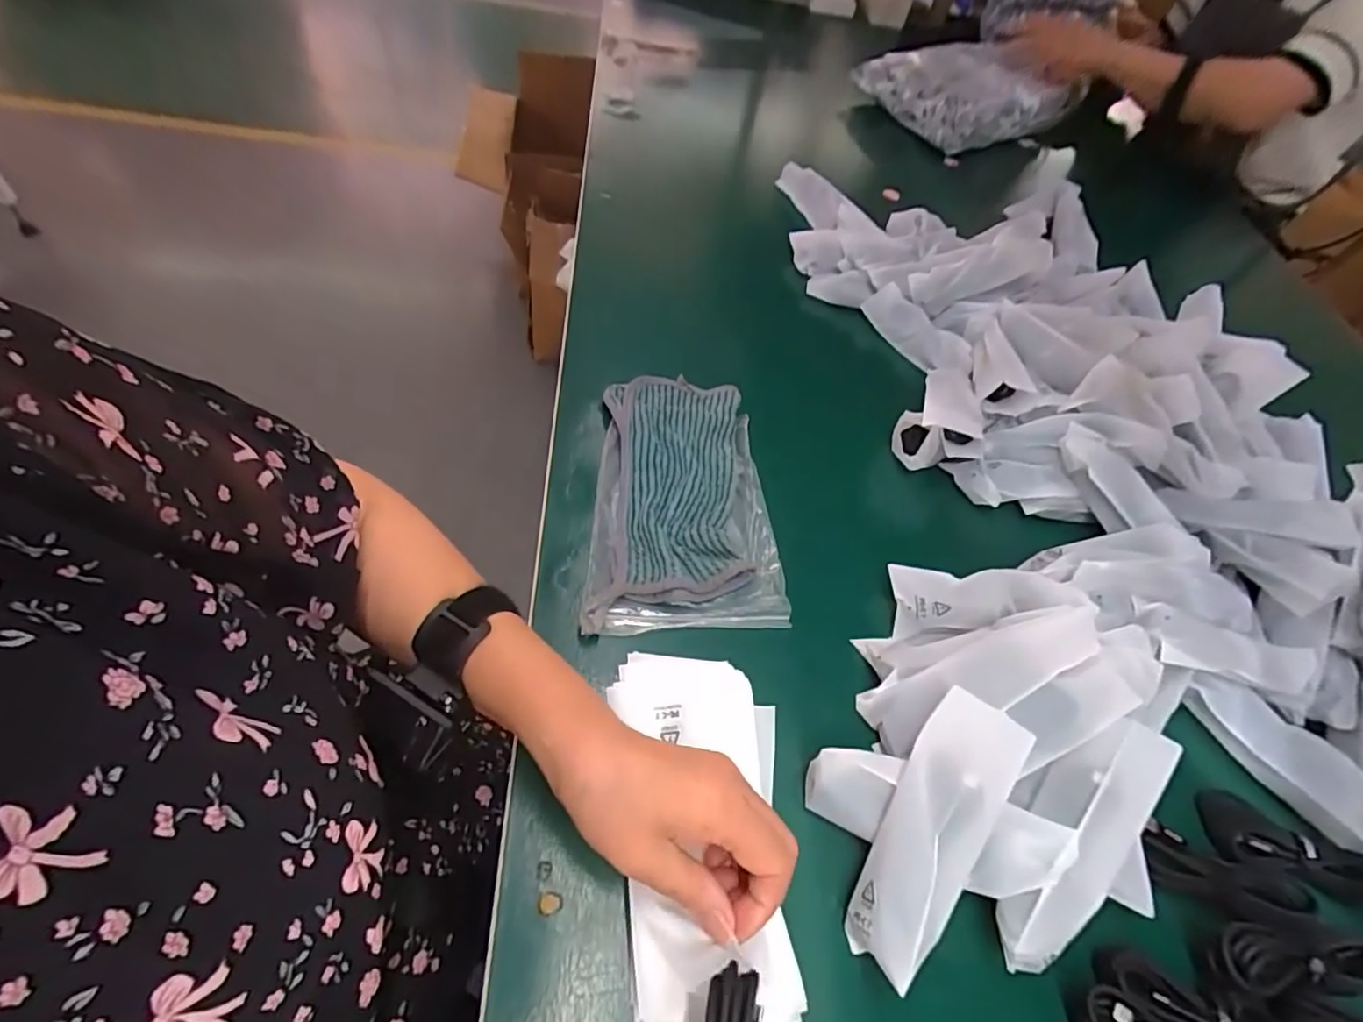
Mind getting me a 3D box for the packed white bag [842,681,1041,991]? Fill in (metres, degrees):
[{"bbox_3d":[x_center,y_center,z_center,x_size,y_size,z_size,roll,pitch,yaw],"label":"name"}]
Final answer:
[{"bbox_3d":[0.142,0.177,0.338,0.052,0.038,0.146,30,61,15],"label":"packed white bag"}]

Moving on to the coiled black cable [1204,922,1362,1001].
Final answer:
[{"bbox_3d":[0.352,0.256,0.345,0.105,0.023,0.034,7,55,-6],"label":"coiled black cable"}]

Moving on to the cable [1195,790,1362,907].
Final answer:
[{"bbox_3d":[0.402,0.222,0.394,0.107,0.024,0.039,22,55,5],"label":"cable"}]

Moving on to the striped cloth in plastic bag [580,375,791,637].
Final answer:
[{"bbox_3d":[0.002,-0.017,0.484,0.141,0.014,0.238,4,55,-8],"label":"striped cloth in plastic bag"}]

